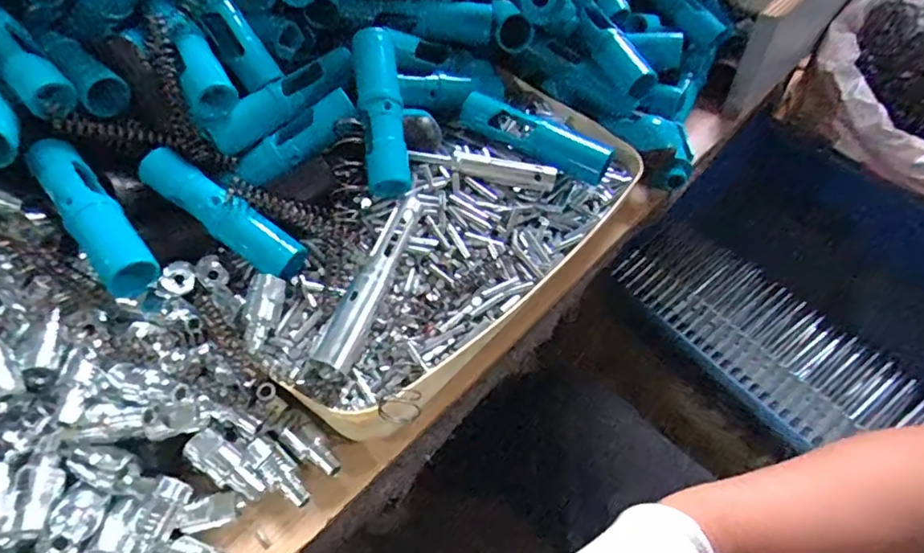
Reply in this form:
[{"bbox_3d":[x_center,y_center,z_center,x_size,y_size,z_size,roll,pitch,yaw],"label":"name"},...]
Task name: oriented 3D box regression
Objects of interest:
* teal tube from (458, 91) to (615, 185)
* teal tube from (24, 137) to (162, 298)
[{"bbox_3d":[0.052,-0.106,0.425,0.121,0.028,0.027,31,57,25],"label":"teal tube"},{"bbox_3d":[-0.234,-0.042,0.355,0.030,0.027,0.122,-35,71,-25],"label":"teal tube"}]

